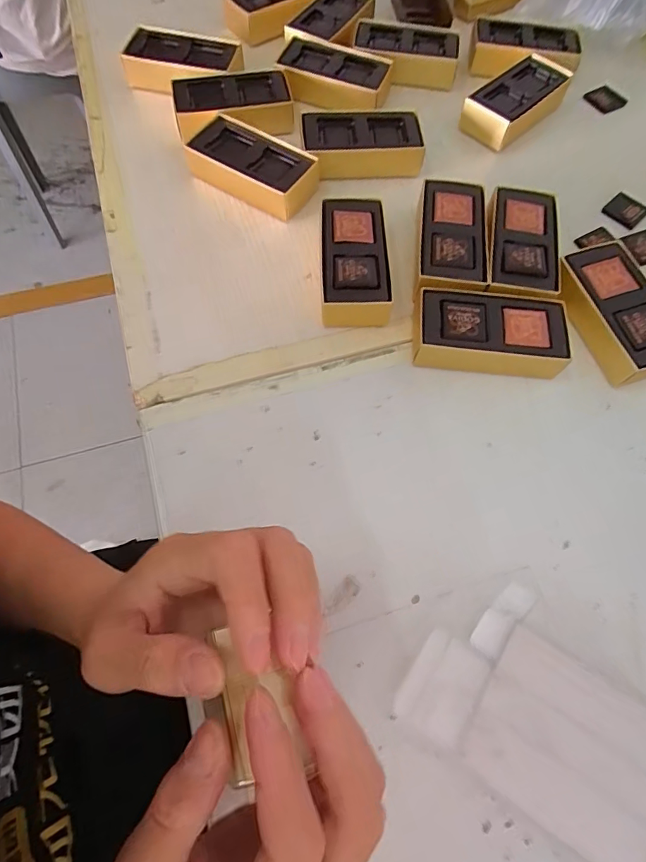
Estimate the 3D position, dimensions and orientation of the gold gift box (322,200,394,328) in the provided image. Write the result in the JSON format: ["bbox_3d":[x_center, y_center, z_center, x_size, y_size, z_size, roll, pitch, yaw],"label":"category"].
[{"bbox_3d":[0.026,-0.140,0.380,0.053,0.033,0.107,-1,67,-2],"label":"gold gift box"}]

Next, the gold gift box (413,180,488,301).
[{"bbox_3d":[0.108,-0.158,0.392,0.054,0.033,0.120,8,67,2],"label":"gold gift box"}]

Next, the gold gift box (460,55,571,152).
[{"bbox_3d":[0.197,-0.340,0.469,0.054,0.032,0.124,42,72,15],"label":"gold gift box"}]

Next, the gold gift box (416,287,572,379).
[{"bbox_3d":[0.130,-0.077,0.361,0.115,0.033,0.059,5,67,1],"label":"gold gift box"}]

